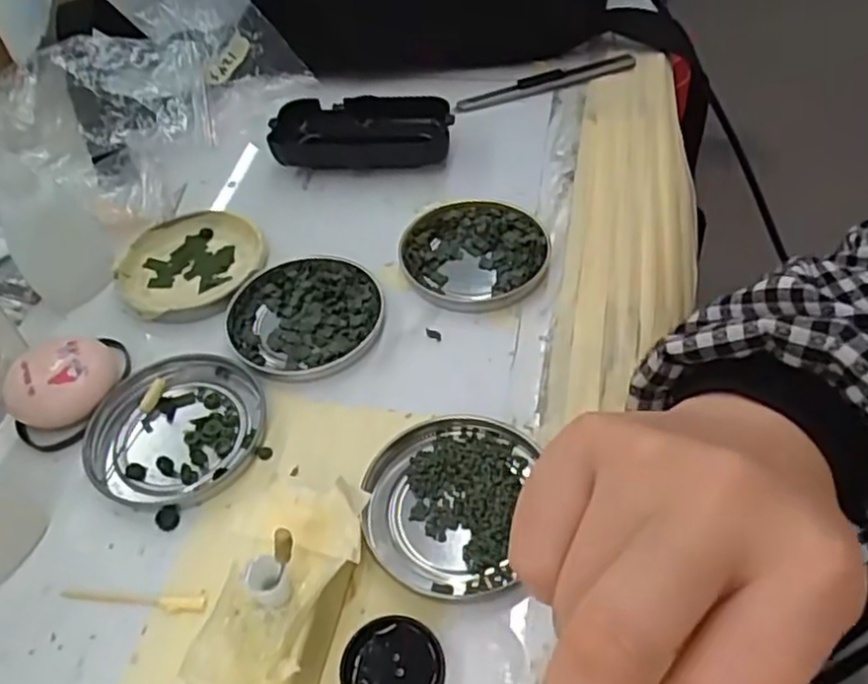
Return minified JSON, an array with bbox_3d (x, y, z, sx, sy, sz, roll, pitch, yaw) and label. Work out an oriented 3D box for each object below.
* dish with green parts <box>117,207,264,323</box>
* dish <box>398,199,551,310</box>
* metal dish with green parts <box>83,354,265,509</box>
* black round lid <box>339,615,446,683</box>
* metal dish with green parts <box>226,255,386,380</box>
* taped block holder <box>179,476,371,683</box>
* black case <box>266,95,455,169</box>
[{"bbox_3d":[-0.133,-0.042,0.399,0.078,0.012,0.077,-2,50,3],"label":"dish with green parts"},{"bbox_3d":[0.021,-0.049,0.389,0.076,0.010,0.076,-2,50,3],"label":"dish"},{"bbox_3d":[-0.117,0.039,0.329,0.074,0.007,0.075,2,50,6],"label":"metal dish with green parts"},{"bbox_3d":[-0.014,0.116,0.254,0.035,0.006,0.035,-2,50,3],"label":"black round lid"},{"bbox_3d":[-0.065,-0.014,0.368,0.077,0.009,0.076,-2,50,3],"label":"metal dish with green parts"},{"bbox_3d":[-0.050,0.094,0.255,0.043,0.041,0.086,9,51,12],"label":"taped block holder"},{"bbox_3d":[-0.045,-0.131,0.456,0.110,0.024,0.050,0,50,4],"label":"black case"}]

